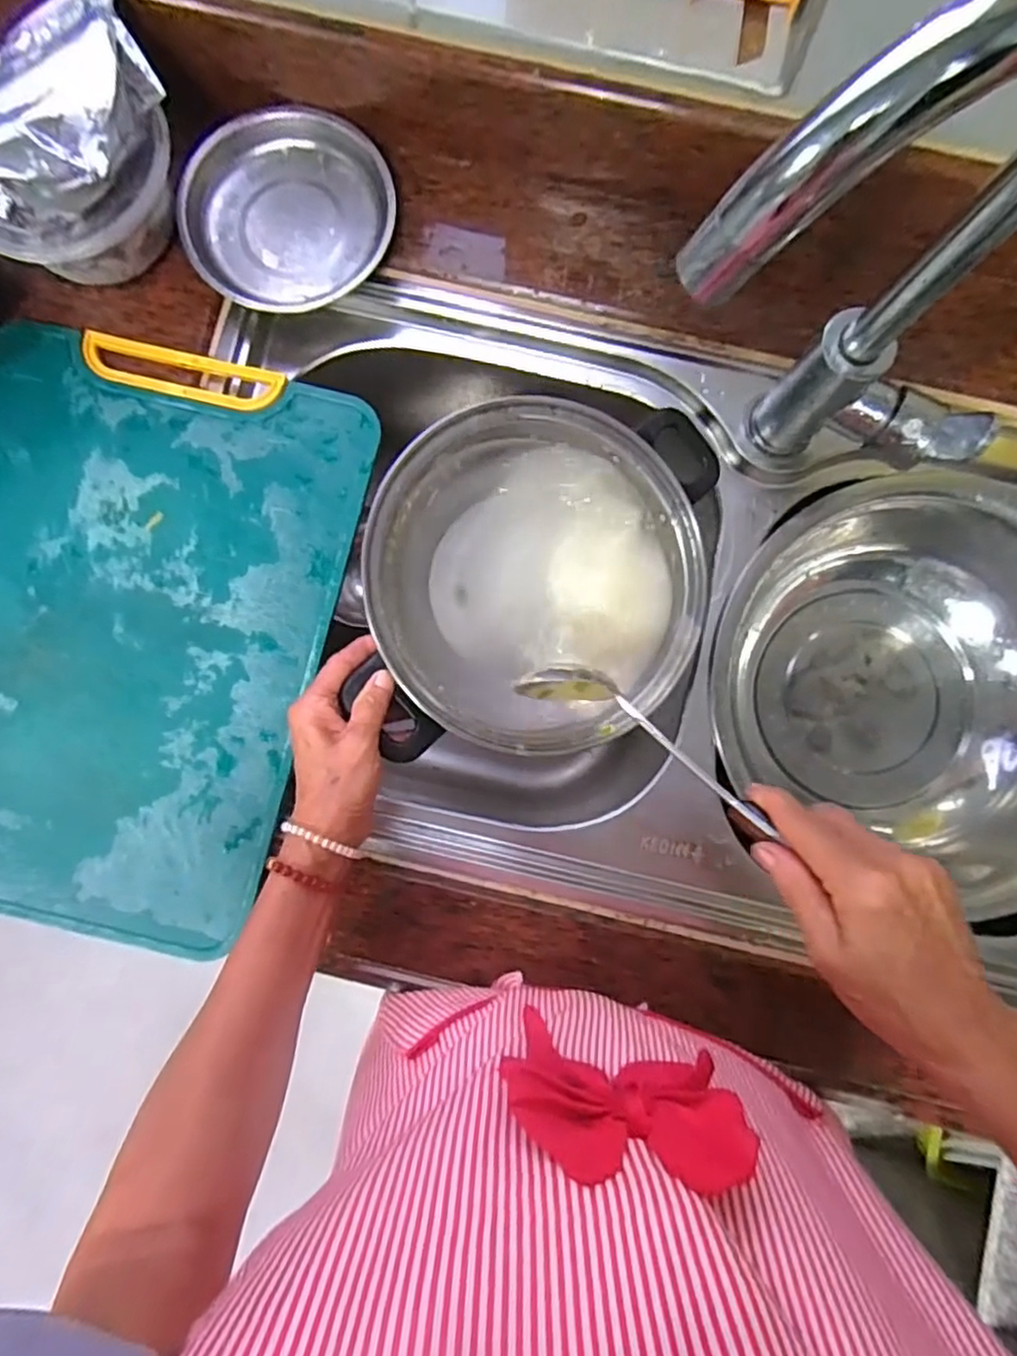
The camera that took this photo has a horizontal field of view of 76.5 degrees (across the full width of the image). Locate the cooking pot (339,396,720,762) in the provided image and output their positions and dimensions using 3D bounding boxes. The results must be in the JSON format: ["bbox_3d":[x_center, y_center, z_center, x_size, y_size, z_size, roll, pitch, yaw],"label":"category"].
[{"bbox_3d":[0.024,-0.065,0.448,0.224,0.087,0.226,0,85,-1],"label":"cooking pot"}]

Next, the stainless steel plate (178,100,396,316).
[{"bbox_3d":[-0.157,-0.334,0.459,0.143,0.025,0.136,0,85,-1],"label":"stainless steel plate"}]

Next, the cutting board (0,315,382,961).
[{"bbox_3d":[-0.276,-0.035,0.443,0.294,0.007,0.397,13,85,0],"label":"cutting board"}]

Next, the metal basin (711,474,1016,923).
[{"bbox_3d":[0.322,-0.001,0.528,0.326,0.109,0.279,35,86,2],"label":"metal basin"}]

